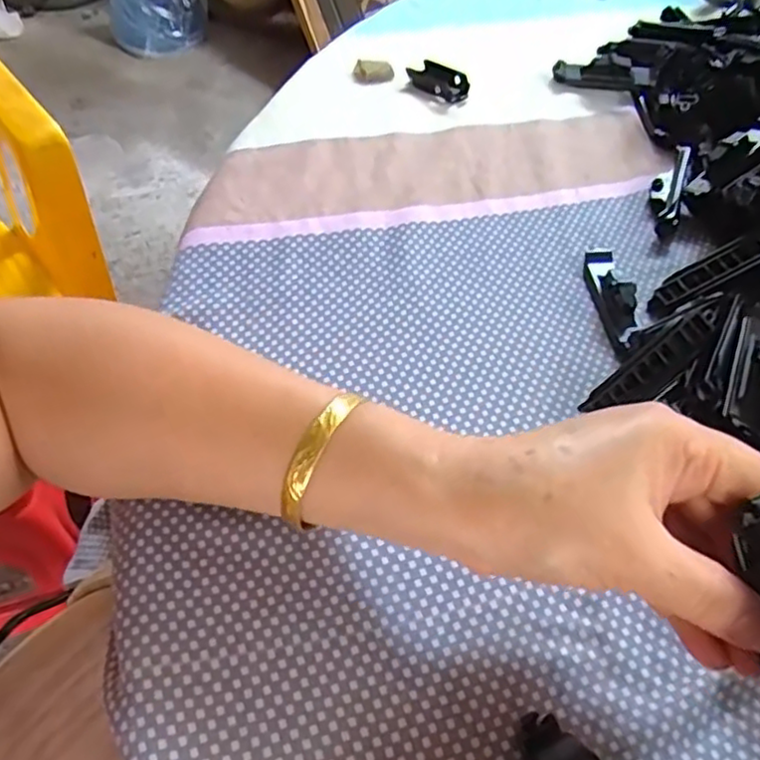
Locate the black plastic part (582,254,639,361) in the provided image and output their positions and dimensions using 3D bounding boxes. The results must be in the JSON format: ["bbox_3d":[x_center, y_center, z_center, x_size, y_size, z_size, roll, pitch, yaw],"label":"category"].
[{"bbox_3d":[0.126,-0.043,0.364,0.016,0.019,0.075,0,53,-3],"label":"black plastic part"}]

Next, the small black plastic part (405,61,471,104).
[{"bbox_3d":[0.042,-0.211,0.477,0.027,0.011,0.044,-36,62,-26],"label":"small black plastic part"}]

